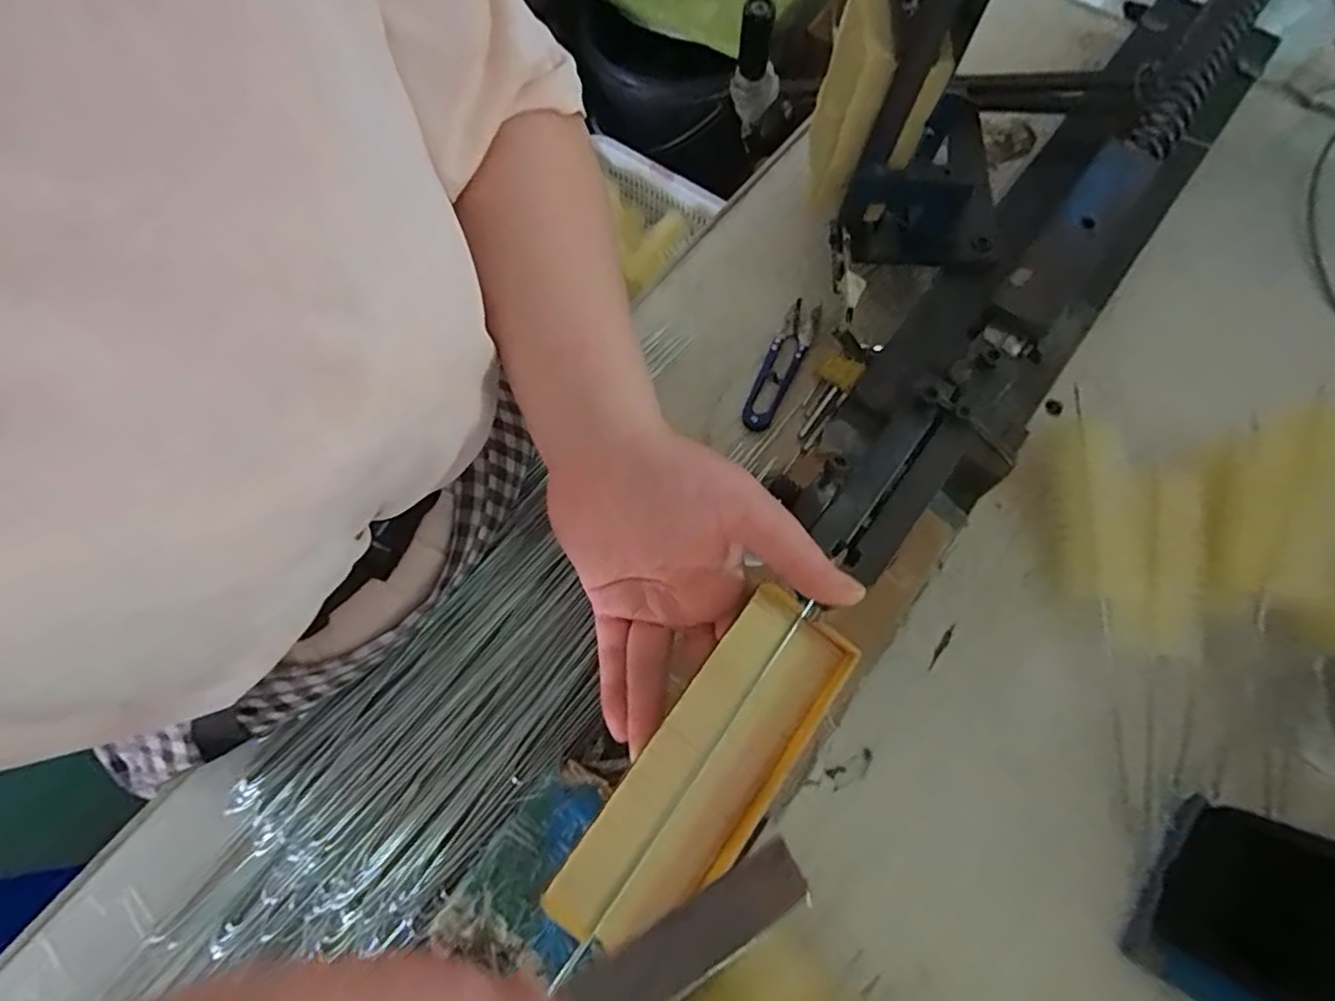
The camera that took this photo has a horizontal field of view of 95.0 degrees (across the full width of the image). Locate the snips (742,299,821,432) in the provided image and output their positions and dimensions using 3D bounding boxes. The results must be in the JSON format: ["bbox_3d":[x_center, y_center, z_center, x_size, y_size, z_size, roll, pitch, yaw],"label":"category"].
[{"bbox_3d":[0.084,-0.102,0.451,0.025,0.005,0.110,25,72,10],"label":"snips"}]

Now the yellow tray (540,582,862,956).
[{"bbox_3d":[0.016,0.100,0.230,0.051,0.020,0.137,38,72,14],"label":"yellow tray"}]

